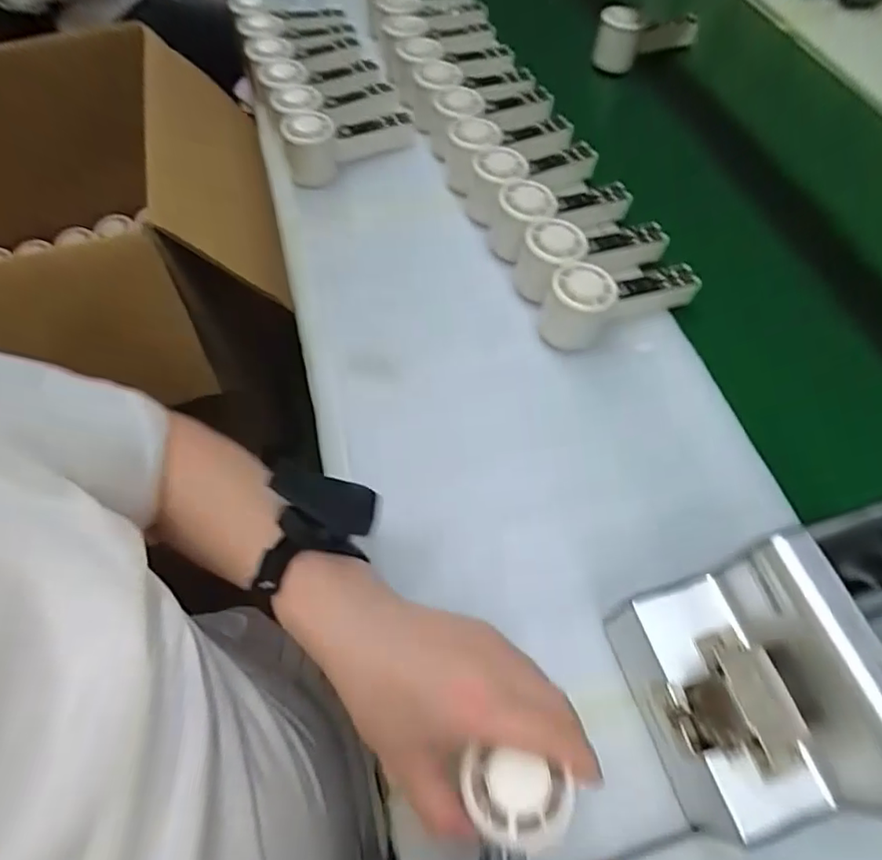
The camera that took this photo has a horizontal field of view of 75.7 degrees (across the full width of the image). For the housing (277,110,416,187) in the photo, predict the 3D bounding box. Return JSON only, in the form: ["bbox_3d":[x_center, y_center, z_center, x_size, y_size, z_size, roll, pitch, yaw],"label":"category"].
[{"bbox_3d":[-0.097,-0.331,0.645,0.159,0.054,0.063,-29,64,-14],"label":"housing"}]

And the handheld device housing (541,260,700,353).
[{"bbox_3d":[0.165,-0.128,0.512,0.147,0.057,0.051,-23,63,-11],"label":"handheld device housing"}]

